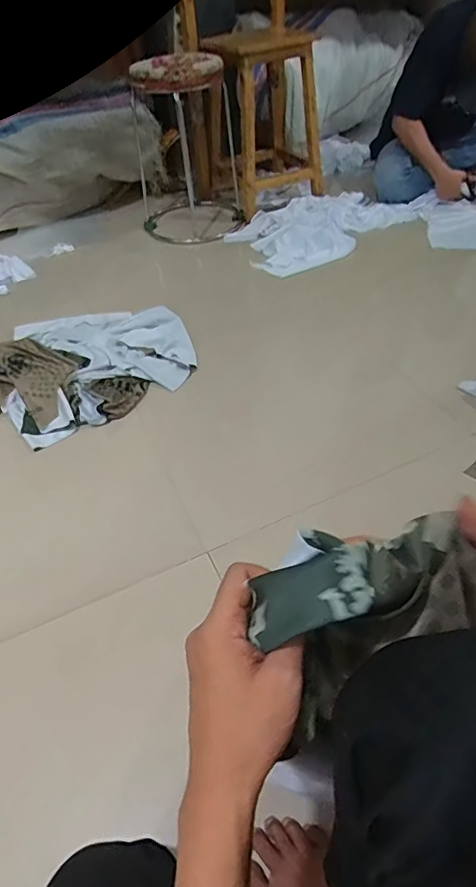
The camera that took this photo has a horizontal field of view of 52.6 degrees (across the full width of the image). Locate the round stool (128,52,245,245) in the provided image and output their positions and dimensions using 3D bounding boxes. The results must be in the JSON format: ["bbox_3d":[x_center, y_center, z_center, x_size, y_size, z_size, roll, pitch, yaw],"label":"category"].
[{"bbox_3d":[-0.165,-0.905,1.500,0.311,0.500,0.348,-12,47,-7],"label":"round stool"}]

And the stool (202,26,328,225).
[{"bbox_3d":[0.090,-1.003,1.496,0.313,0.463,0.308,-11,47,-6],"label":"stool"}]

